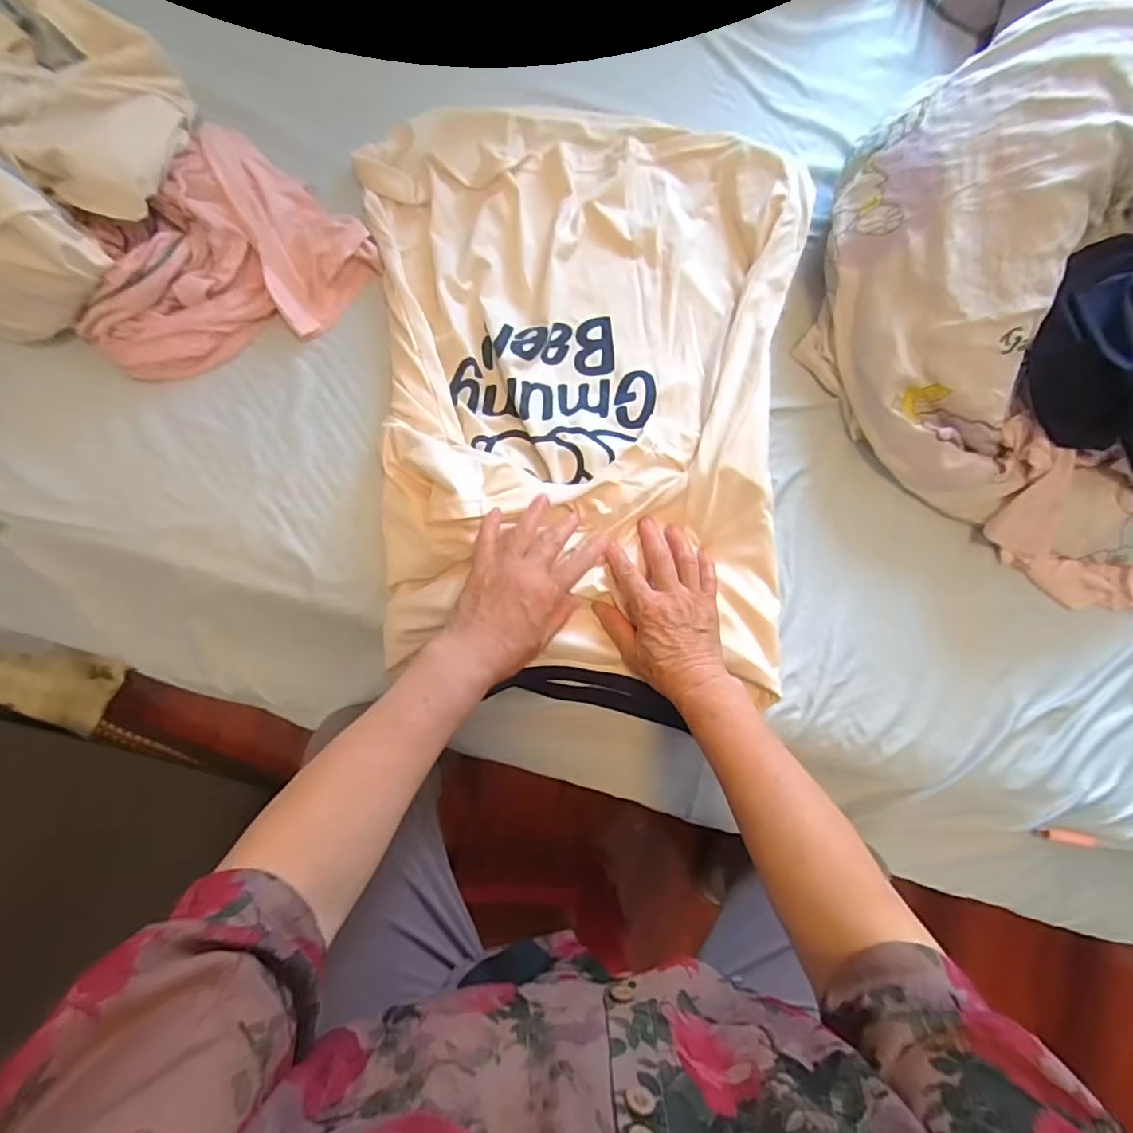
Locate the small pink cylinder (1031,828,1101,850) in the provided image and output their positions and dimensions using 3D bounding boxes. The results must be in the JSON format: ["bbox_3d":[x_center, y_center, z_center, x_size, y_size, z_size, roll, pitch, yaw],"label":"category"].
[{"bbox_3d":[0.521,0.285,0.612,0.077,0.015,0.016,10,82,-5],"label":"small pink cylinder"}]

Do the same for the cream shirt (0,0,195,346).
[{"bbox_3d":[-0.445,-0.327,0.451,0.244,0.139,0.240,1,83,-6],"label":"cream shirt"}]

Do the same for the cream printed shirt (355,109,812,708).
[{"bbox_3d":[0.015,-0.181,0.547,0.394,0.051,0.539,5,80,-6],"label":"cream printed shirt"}]

